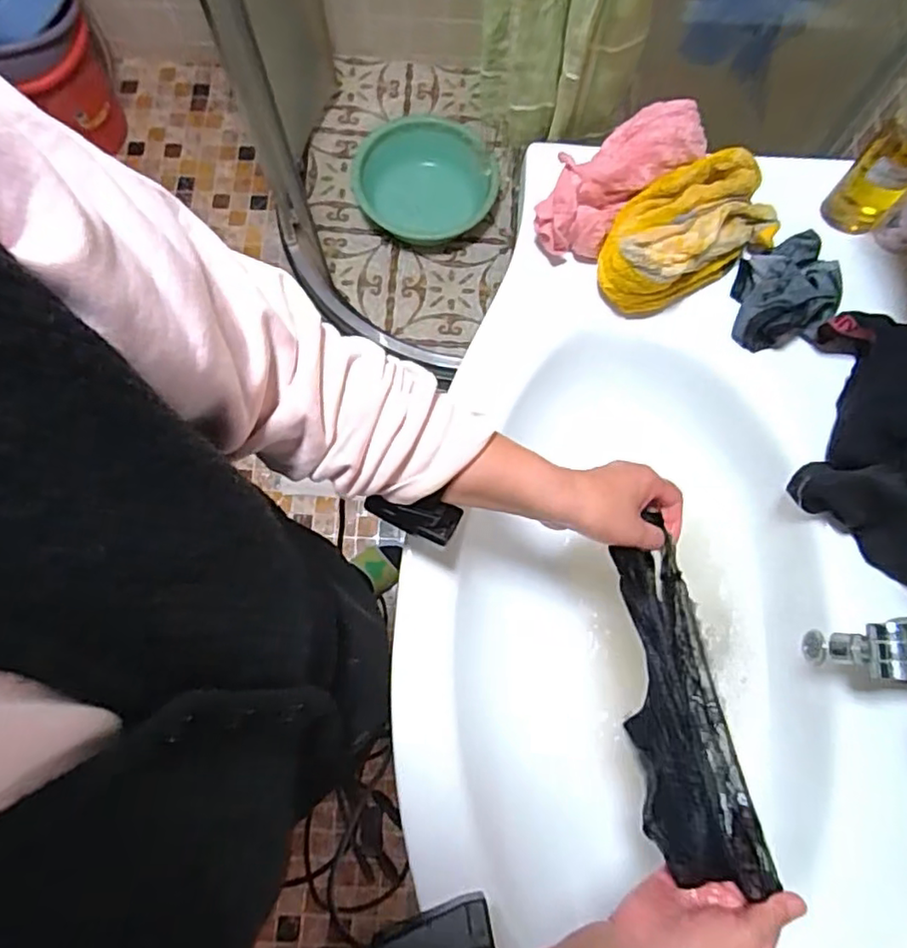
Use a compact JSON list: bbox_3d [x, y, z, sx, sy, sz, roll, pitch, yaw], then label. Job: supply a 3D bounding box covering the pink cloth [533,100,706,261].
[{"bbox_3d":[0.159,-0.285,0.612,0.190,0.072,0.076,-42,80,-11],"label":"pink cloth"}]

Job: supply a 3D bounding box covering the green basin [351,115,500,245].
[{"bbox_3d":[-0.077,-0.756,1.620,0.366,0.093,0.363,0,75,-1],"label":"green basin"}]

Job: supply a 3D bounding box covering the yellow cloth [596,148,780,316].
[{"bbox_3d":[0.216,-0.233,0.598,0.189,0.083,0.103,-30,78,-9],"label":"yellow cloth"}]

